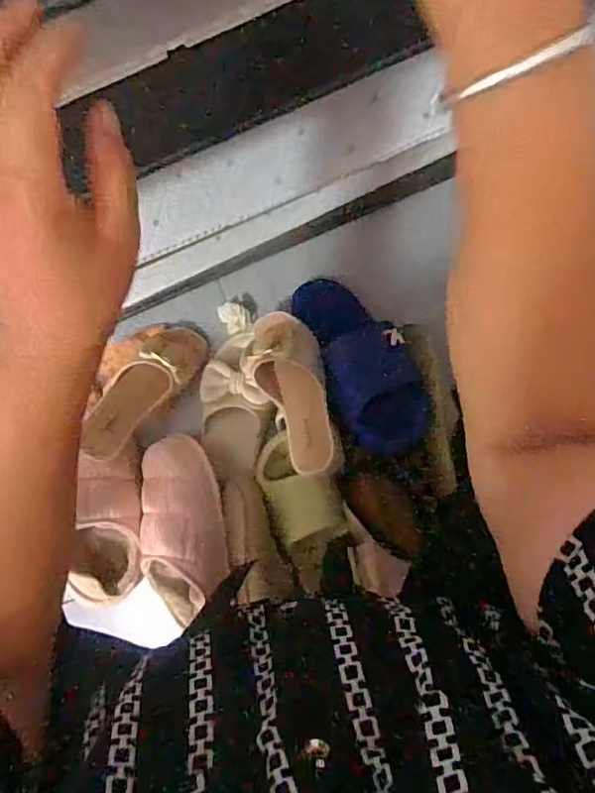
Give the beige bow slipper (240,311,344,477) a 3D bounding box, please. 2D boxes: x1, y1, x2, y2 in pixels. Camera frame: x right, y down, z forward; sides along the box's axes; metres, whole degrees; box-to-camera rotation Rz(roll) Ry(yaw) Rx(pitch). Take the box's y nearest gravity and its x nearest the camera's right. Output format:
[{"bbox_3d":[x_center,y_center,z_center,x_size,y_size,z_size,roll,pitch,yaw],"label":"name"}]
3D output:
[{"bbox_3d":[-0.009,-0.004,0.704,0.093,0.054,0.208,-15,88,6],"label":"beige bow slipper"}]

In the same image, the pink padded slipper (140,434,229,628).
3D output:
[{"bbox_3d":[-0.153,0.177,0.764,0.125,0.092,0.246,1,90,7],"label":"pink padded slipper"}]

